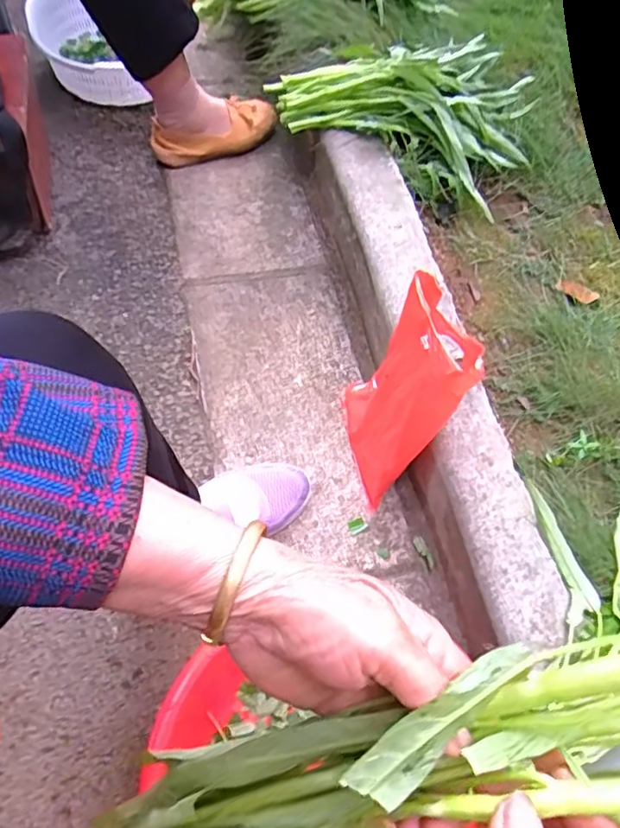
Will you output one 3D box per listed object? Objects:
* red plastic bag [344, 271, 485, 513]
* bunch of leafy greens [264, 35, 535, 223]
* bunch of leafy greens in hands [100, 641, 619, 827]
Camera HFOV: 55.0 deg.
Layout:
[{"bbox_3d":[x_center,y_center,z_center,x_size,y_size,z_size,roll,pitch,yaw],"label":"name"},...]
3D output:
[{"bbox_3d":[0.119,-0.024,0.734,0.110,0.232,0.190,-8,63,-11],"label":"red plastic bag"},{"bbox_3d":[0.154,-0.519,0.994,0.426,0.116,0.339,16,61,2],"label":"bunch of leafy greens"},{"bbox_3d":[0.044,0.160,0.243,0.314,0.064,0.087,-29,63,21],"label":"bunch of leafy greens in hands"}]

